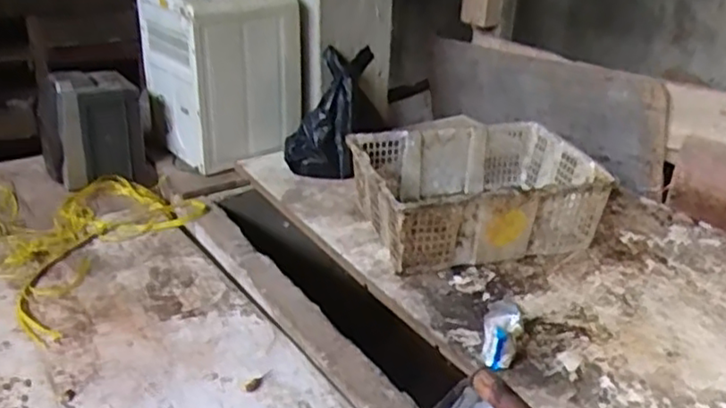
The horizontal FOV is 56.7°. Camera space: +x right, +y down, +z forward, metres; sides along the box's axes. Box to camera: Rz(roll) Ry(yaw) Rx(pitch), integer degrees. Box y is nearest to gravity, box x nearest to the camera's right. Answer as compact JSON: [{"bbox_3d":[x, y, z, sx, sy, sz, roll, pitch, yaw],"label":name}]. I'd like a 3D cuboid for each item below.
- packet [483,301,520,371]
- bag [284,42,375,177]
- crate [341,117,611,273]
[{"bbox_3d":[0.224,0.214,1.096,0.054,0.051,0.156,8,28,12],"label":"packet"},{"bbox_3d":[-0.085,-0.237,1.674,0.174,0.154,0.351,9,63,13],"label":"bag"},{"bbox_3d":[0.231,-0.023,1.450,0.470,0.173,0.358,-6,28,-14],"label":"crate"}]

